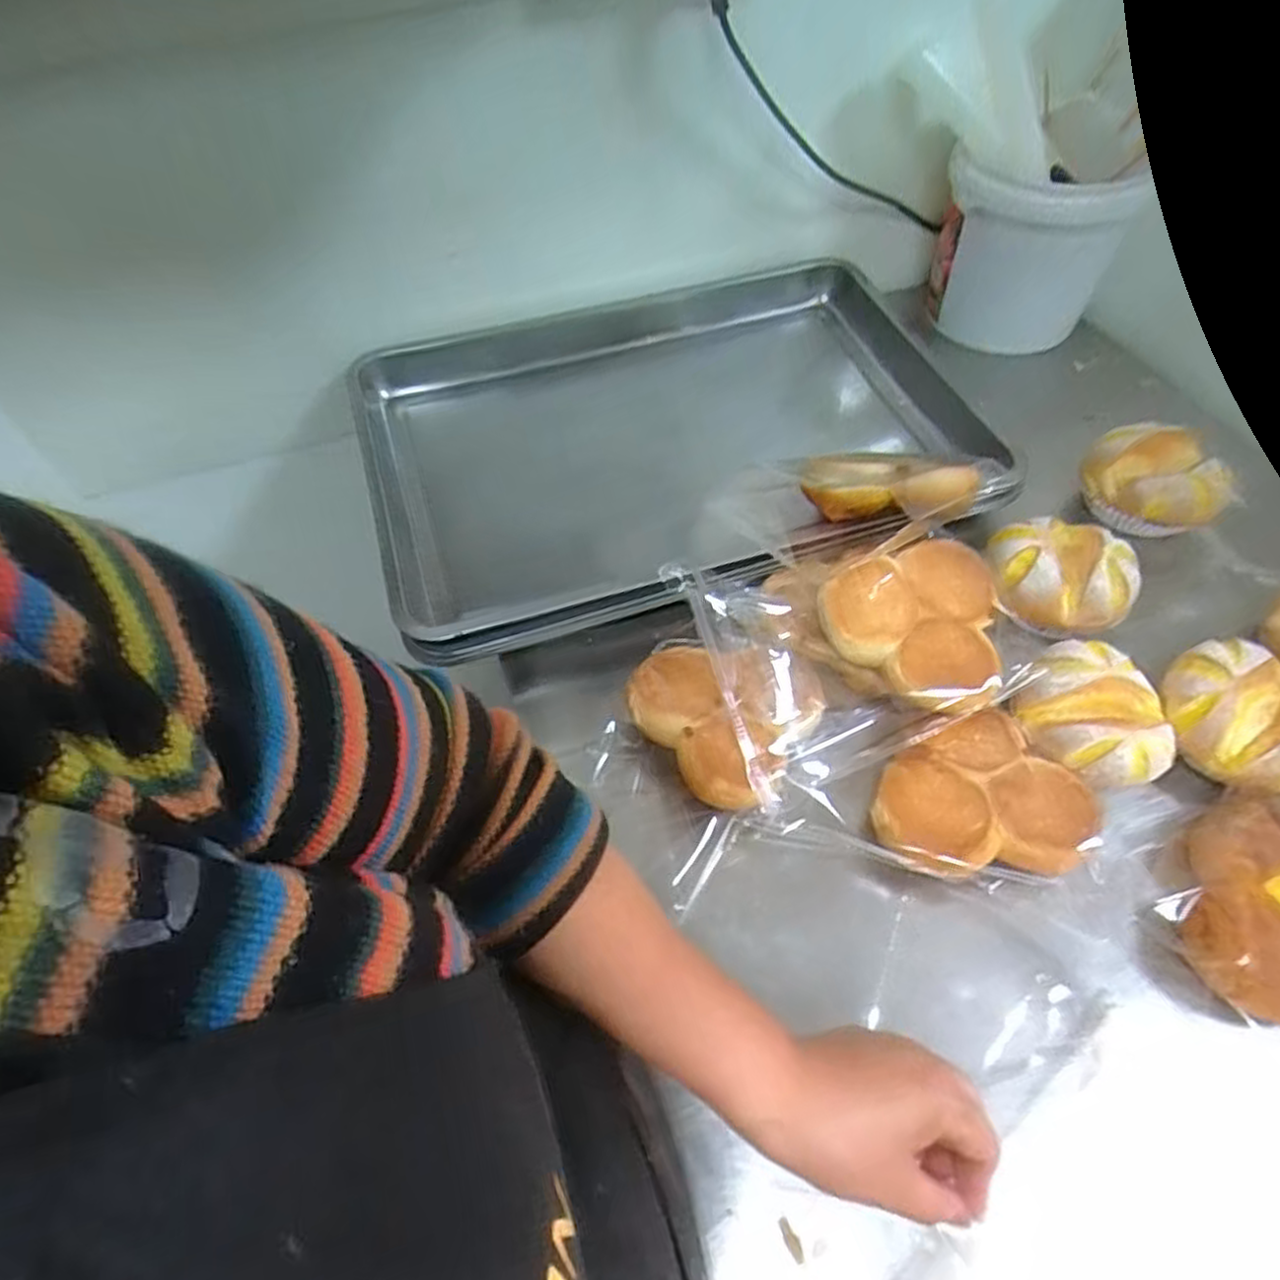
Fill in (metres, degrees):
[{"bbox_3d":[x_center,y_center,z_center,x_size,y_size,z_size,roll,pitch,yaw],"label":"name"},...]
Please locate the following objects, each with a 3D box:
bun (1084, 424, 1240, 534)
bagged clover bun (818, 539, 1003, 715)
[{"bbox_3d":[0.484,-0.146,0.695,0.120,0.076,0.098,35,63,24],"label":"bun"},{"bbox_3d":[0.222,-0.019,0.573,0.132,0.054,0.132,-2,54,2],"label":"bagged clover bun"}]

